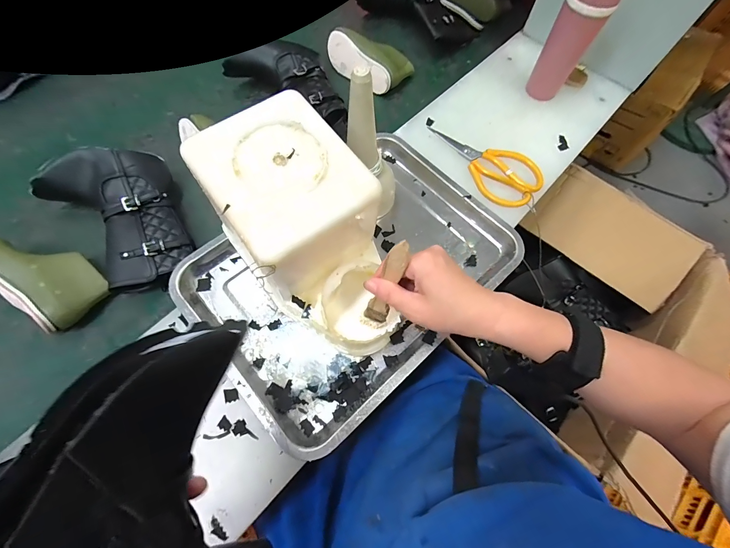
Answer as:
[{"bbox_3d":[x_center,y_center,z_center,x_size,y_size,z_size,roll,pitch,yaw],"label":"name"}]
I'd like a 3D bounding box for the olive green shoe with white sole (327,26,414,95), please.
[{"bbox_3d":[0.001,-0.422,0.646,0.177,0.056,0.092,34,70,11],"label":"olive green shoe with white sole"}]

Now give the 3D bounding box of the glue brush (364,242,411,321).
[{"bbox_3d":[0.021,0.012,0.306,0.021,0.121,0.007,31,55,10],"label":"glue brush"}]

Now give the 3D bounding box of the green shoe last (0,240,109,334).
[{"bbox_3d":[-0.439,0.008,0.455,0.160,0.058,0.101,32,70,10],"label":"green shoe last"}]

